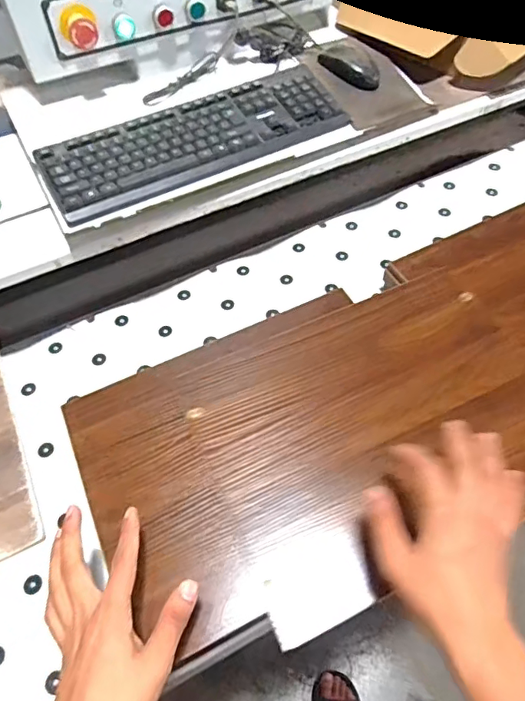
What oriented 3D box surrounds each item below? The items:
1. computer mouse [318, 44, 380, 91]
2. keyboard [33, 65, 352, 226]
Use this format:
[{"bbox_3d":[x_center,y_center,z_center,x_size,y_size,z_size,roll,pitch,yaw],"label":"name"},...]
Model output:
[{"bbox_3d":[0.143,-0.451,0.805,0.106,0.031,0.050,32,64,22],"label":"computer mouse"},{"bbox_3d":[-0.095,-0.304,0.712,0.423,0.036,0.152,-27,59,-14],"label":"keyboard"}]

